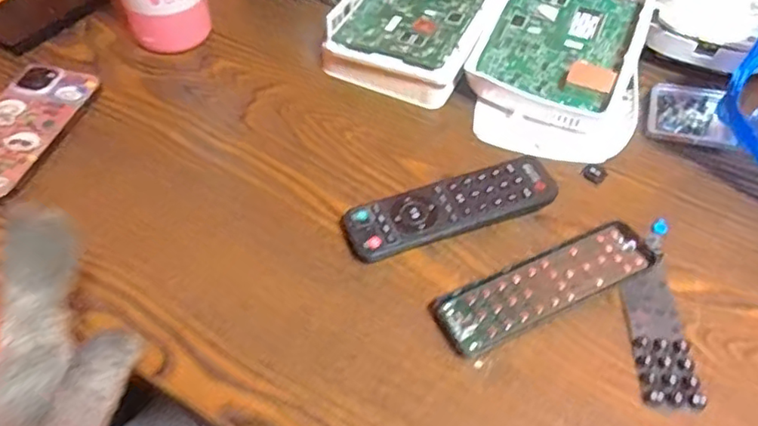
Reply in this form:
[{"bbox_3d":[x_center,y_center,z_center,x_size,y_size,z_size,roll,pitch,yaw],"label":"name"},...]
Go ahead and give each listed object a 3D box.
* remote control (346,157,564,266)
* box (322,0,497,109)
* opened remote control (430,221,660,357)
[{"bbox_3d":[0.052,-0.003,0.425,0.157,0.019,0.044,-16,54,-15],"label":"remote control"},{"bbox_3d":[0.035,-0.181,0.542,0.120,0.043,0.171,20,55,13],"label":"box"},{"bbox_3d":[0.114,0.049,0.391,0.160,0.014,0.043,-20,55,-18],"label":"opened remote control"}]

